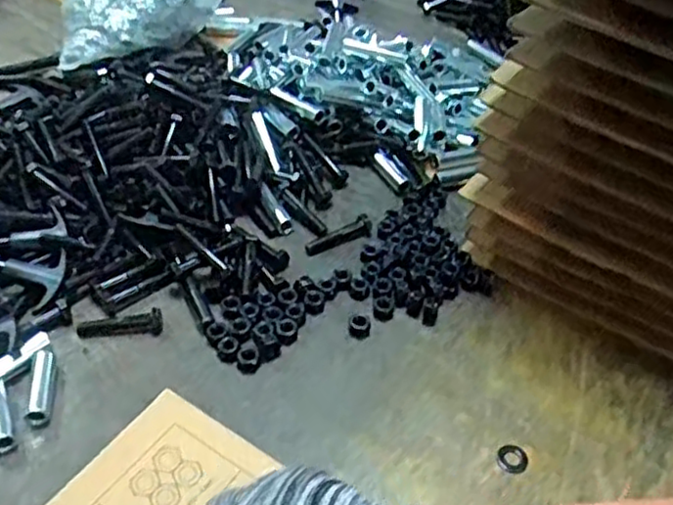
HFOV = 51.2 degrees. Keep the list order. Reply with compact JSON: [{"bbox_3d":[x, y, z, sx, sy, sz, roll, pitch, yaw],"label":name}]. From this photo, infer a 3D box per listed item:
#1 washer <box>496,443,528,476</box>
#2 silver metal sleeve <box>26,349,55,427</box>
[{"bbox_3d":[0.113,0.132,0.448,0.020,0.004,0.020,29,48,26],"label":"washer"},{"bbox_3d":[-0.197,0.089,0.468,0.013,0.013,0.054,-5,43,-9],"label":"silver metal sleeve"}]

